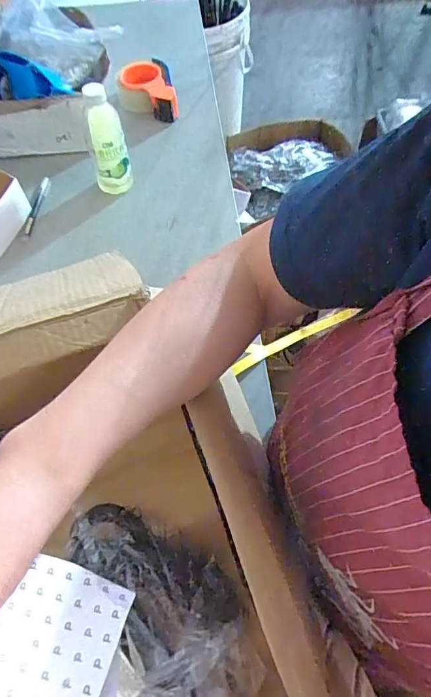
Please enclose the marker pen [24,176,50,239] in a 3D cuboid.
[{"bbox_3d":[-0.301,-0.238,0.749,0.015,0.010,0.139,2,62,2],"label":"marker pen"}]

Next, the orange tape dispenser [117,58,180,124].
[{"bbox_3d":[-0.132,-0.492,0.853,0.101,0.056,0.138,-11,62,-5],"label":"orange tape dispenser"}]

